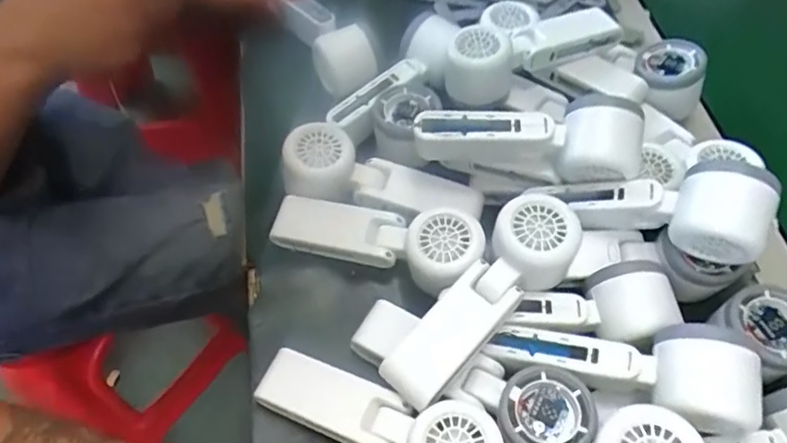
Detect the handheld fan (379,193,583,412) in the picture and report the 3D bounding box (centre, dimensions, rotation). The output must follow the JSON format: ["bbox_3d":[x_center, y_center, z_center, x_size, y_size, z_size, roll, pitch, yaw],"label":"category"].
[{"bbox_3d":[0.063,0.052,0.383,0.054,0.037,0.168,40,82,22],"label":"handheld fan"}]

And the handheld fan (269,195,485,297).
[{"bbox_3d":[-0.014,0.015,0.430,0.164,0.034,0.055,9,56,24],"label":"handheld fan"}]

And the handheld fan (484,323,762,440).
[{"bbox_3d":[0.144,0.092,0.364,0.158,0.051,0.056,5,56,21],"label":"handheld fan"}]

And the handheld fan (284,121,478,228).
[{"bbox_3d":[-0.007,-0.034,0.451,0.158,0.040,0.064,14,58,8],"label":"handheld fan"}]

